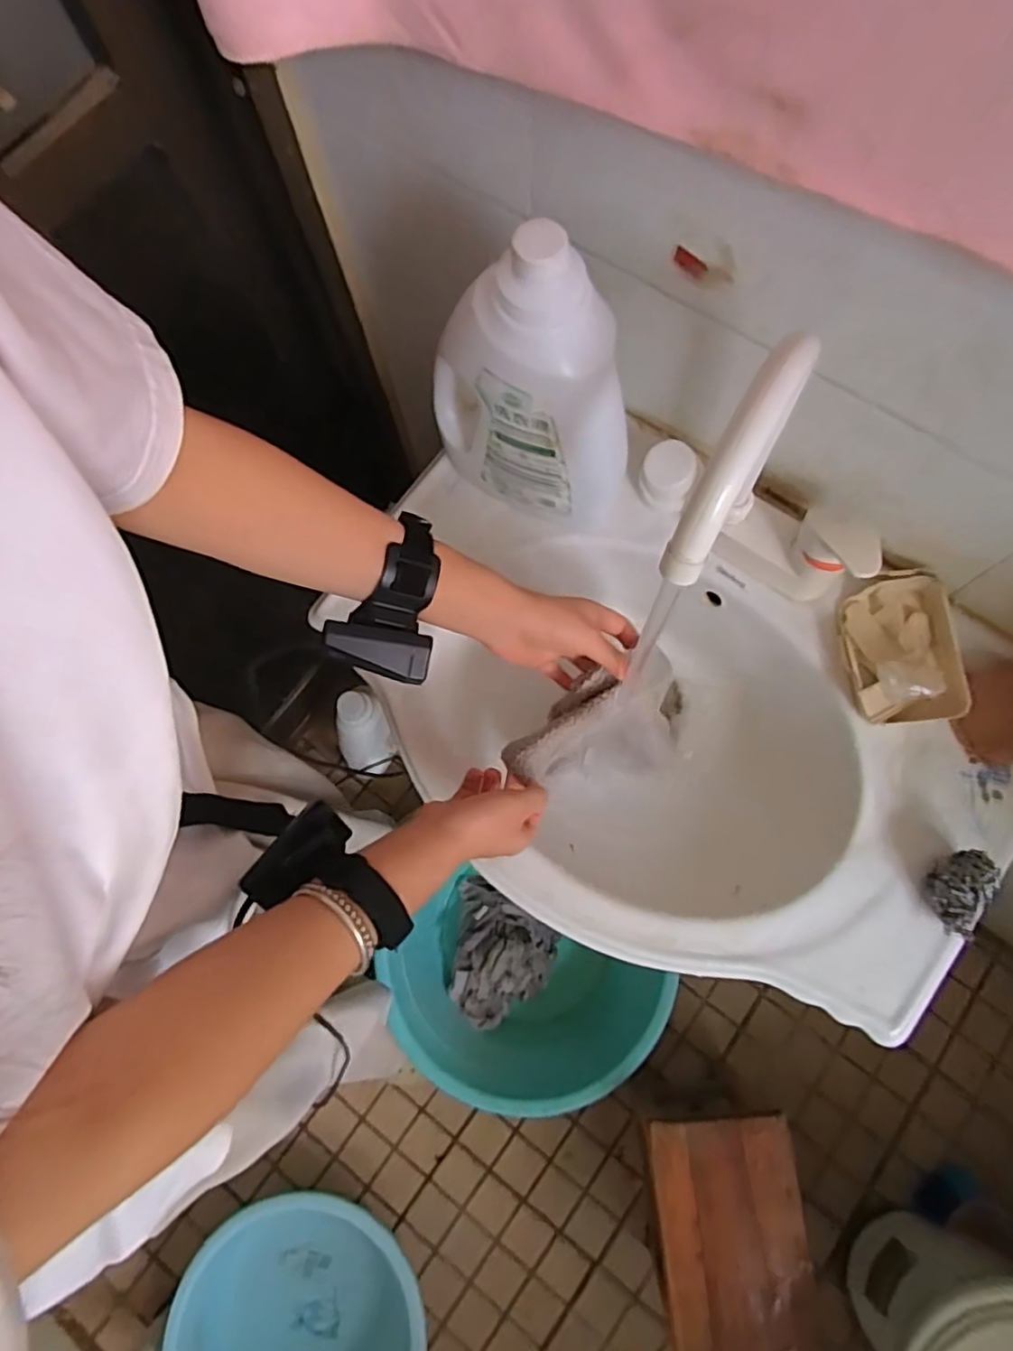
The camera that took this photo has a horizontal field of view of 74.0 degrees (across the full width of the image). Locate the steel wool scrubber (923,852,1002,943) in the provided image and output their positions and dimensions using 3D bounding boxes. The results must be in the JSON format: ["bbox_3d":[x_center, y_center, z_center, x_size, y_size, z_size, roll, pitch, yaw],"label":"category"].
[{"bbox_3d":[0.339,0.162,0.496,0.039,0.035,0.060,-5,74,2],"label":"steel wool scrubber"}]

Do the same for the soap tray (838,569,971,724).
[{"bbox_3d":[0.328,-0.023,0.561,0.088,0.034,0.127,-4,74,3],"label":"soap tray"}]

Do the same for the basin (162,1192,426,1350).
[{"bbox_3d":[-0.323,0.996,1.022,0.358,0.144,0.346,-1,74,3],"label":"basin"}]

